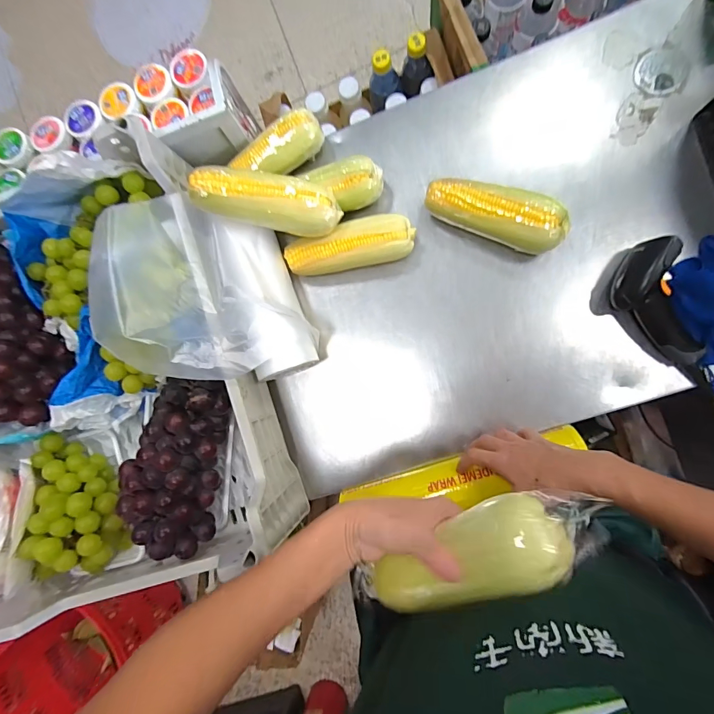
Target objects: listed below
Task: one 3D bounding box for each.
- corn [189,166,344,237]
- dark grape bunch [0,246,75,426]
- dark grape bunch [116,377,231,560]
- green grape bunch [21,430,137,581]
[{"bbox_3d":[-0.110,-0.193,0.498,0.181,0.061,0.056,7,90,-16],"label":"corn"},{"bbox_3d":[-0.465,-0.034,0.530,0.131,0.080,0.249,-4,88,9],"label":"dark grape bunch"},{"bbox_3d":[-0.224,0.129,0.498,0.107,0.088,0.215,9,90,9],"label":"dark grape bunch"},{"bbox_3d":[-0.369,0.192,0.522,0.090,0.079,0.186,-14,87,8],"label":"green grape bunch"}]

